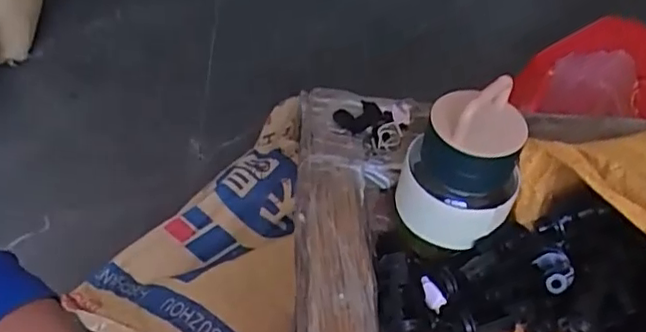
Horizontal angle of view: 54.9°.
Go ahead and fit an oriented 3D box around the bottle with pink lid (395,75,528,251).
[{"bbox_3d":[0.090,-0.001,0.405,0.071,0.113,0.061,5,45,0],"label":"bottle with pink lid"}]

